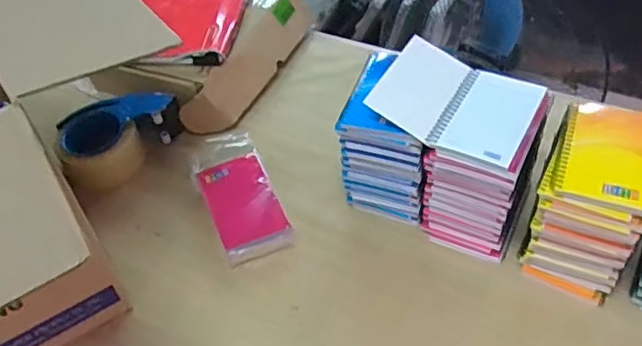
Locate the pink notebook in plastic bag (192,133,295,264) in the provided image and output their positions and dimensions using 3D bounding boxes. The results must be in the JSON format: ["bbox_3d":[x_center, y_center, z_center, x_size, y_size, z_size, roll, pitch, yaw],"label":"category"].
[{"bbox_3d":[-0.109,0.021,0.785,0.088,0.024,0.215,-21,46,-10],"label":"pink notebook in plastic bag"}]

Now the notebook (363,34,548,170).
[{"bbox_3d":[0.150,-0.085,0.653,0.158,0.033,0.137,22,53,25],"label":"notebook"}]

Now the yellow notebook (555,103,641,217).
[{"bbox_3d":[0.289,-0.021,0.602,0.084,0.014,0.135,15,50,21],"label":"yellow notebook"}]

